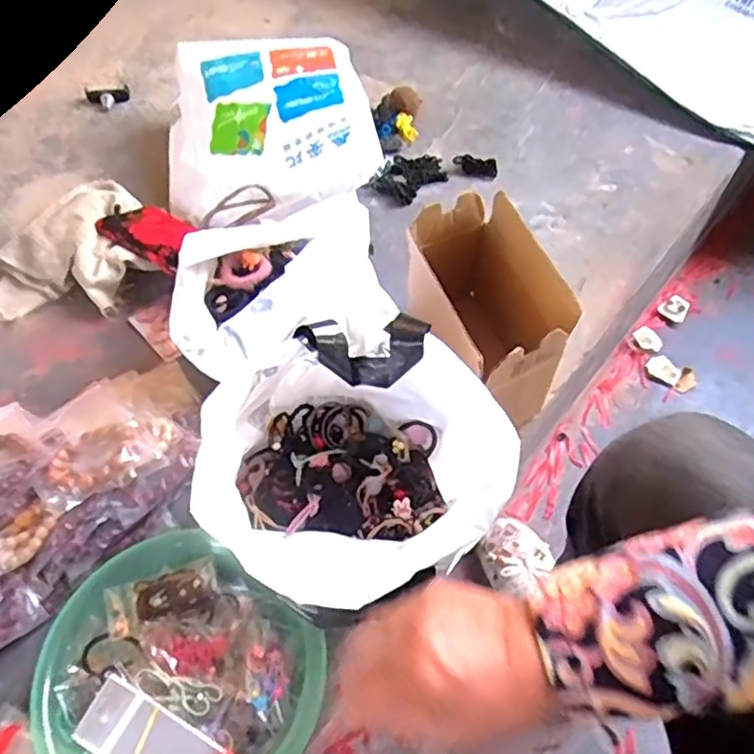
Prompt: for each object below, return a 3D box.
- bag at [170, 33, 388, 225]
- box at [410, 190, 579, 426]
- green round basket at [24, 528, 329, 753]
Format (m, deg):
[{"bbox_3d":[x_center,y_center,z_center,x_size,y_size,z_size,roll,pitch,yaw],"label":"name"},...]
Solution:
[{"bbox_3d":[-0.160,-0.348,0.920,0.281,0.112,0.308,-10,53,-8],"label":"bag"},{"bbox_3d":[0.109,-0.058,0.730,0.126,0.198,0.222,-12,53,-10],"label":"box"},{"bbox_3d":[-0.172,0.264,0.567,0.225,0.070,0.211,0,52,0],"label":"green round basket"}]

